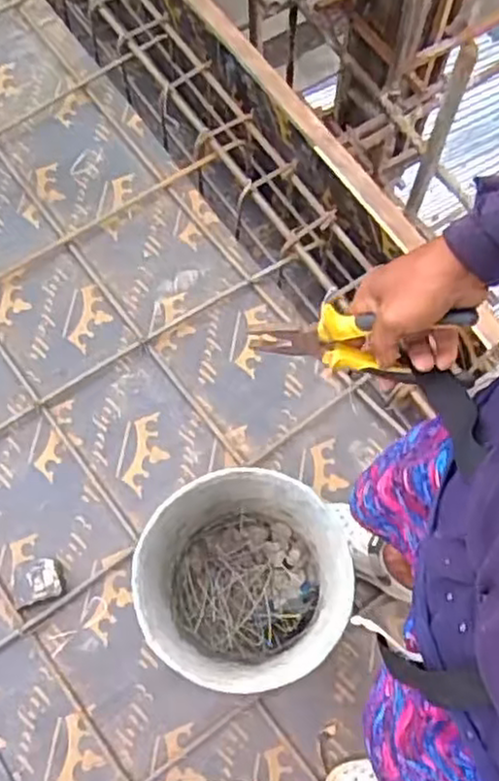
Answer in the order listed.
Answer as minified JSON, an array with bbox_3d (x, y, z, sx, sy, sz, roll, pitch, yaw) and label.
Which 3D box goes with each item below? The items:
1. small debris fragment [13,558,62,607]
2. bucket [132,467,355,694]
[{"bbox_3d":[-0.390,0.347,1.305,0.084,0.031,0.077,-17,72,-6],"label":"small debris fragment"},{"bbox_3d":[-0.007,0.312,1.149,0.305,0.299,0.295,0,71,0],"label":"bucket"}]

